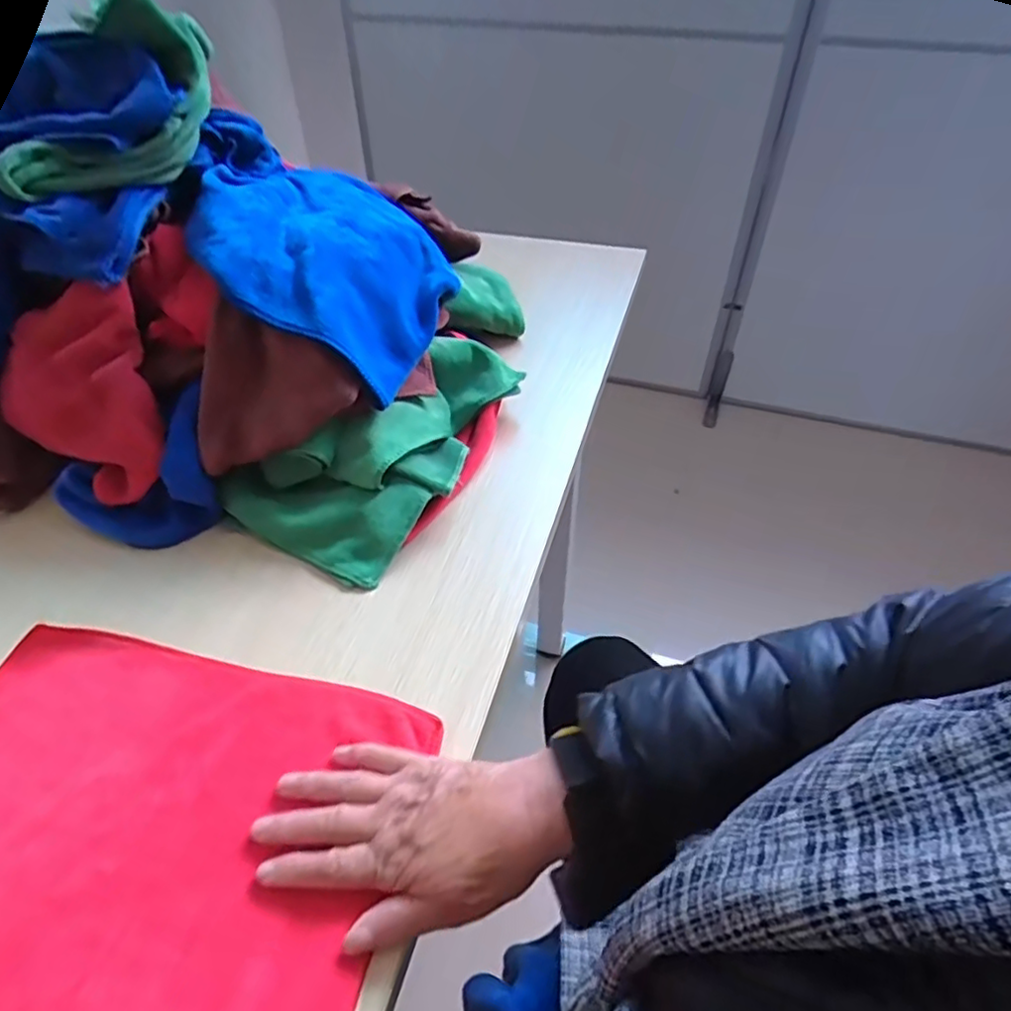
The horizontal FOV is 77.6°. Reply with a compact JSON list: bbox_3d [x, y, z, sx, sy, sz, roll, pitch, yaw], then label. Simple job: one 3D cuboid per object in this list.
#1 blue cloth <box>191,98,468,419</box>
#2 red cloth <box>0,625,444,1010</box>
[{"bbox_3d":[-0.164,-0.243,0.594,0.235,0.057,0.337,6,50,-27],"label":"blue cloth"},{"bbox_3d":[-0.231,0.223,0.345,0.312,0.009,0.312,9,46,11],"label":"red cloth"}]

